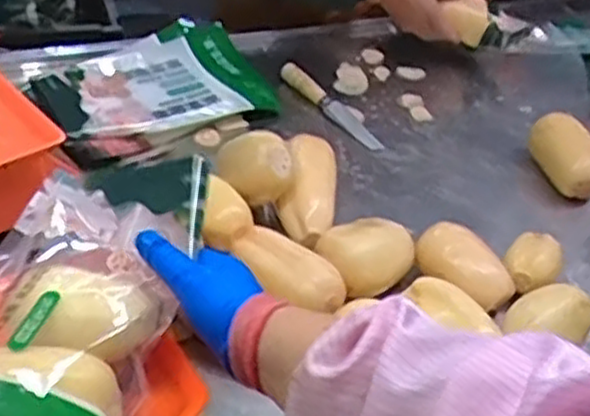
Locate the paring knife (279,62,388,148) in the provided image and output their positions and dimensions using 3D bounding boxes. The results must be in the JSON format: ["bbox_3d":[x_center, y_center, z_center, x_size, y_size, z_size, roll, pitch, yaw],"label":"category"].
[{"bbox_3d":[0.048,-0.148,1.090,0.028,0.031,0.215,-23,49,-32],"label":"paring knife"}]

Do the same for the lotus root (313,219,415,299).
[{"bbox_3d":[0.079,0.051,0.829,0.101,0.062,0.083,-20,47,-30],"label":"lotus root"}]

